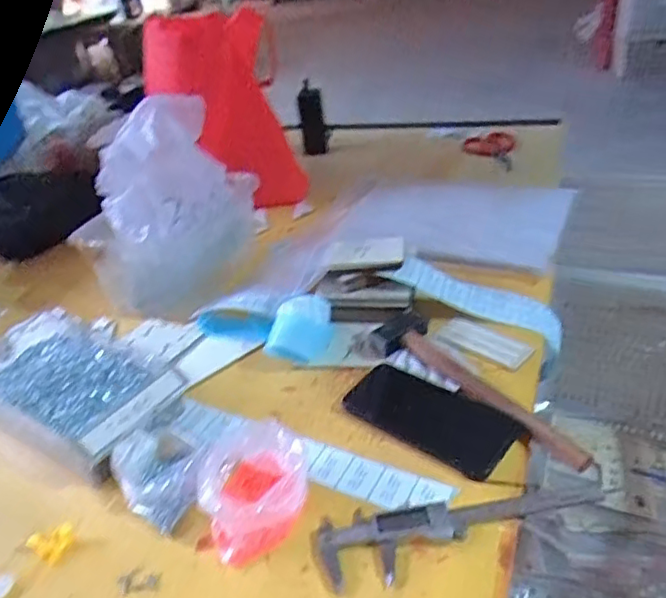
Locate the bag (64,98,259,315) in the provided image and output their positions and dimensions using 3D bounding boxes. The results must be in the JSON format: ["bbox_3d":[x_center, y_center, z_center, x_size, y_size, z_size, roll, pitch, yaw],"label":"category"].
[{"bbox_3d":[-0.223,-0.135,0.811,0.172,0.249,0.201,0,33,12],"label":"bag"}]

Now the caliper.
[{"bbox_3d":[0.101,0.174,0.475,0.235,0.012,0.060,-13,33,-9],"label":"caliper"}]

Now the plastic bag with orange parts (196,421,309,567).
[{"bbox_3d":[-0.064,0.158,0.500,0.084,0.051,0.103,-8,32,0],"label":"plastic bag with orange parts"}]

